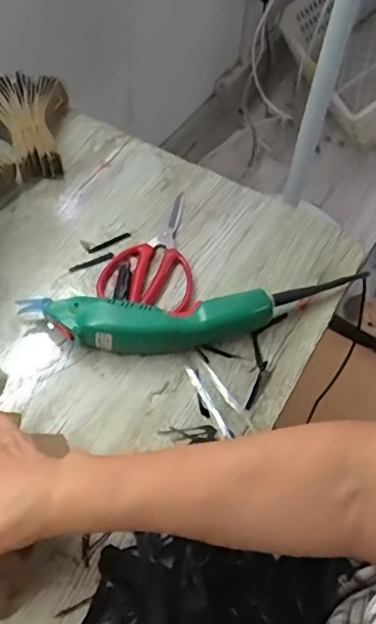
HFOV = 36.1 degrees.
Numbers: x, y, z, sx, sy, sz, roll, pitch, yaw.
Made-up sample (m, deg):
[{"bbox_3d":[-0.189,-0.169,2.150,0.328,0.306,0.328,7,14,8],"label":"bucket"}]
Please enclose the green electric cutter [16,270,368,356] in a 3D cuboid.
[{"bbox_3d":[0.013,-0.005,0.580,0.343,0.042,0.075,-7,54,-9],"label":"green electric cutter"}]

